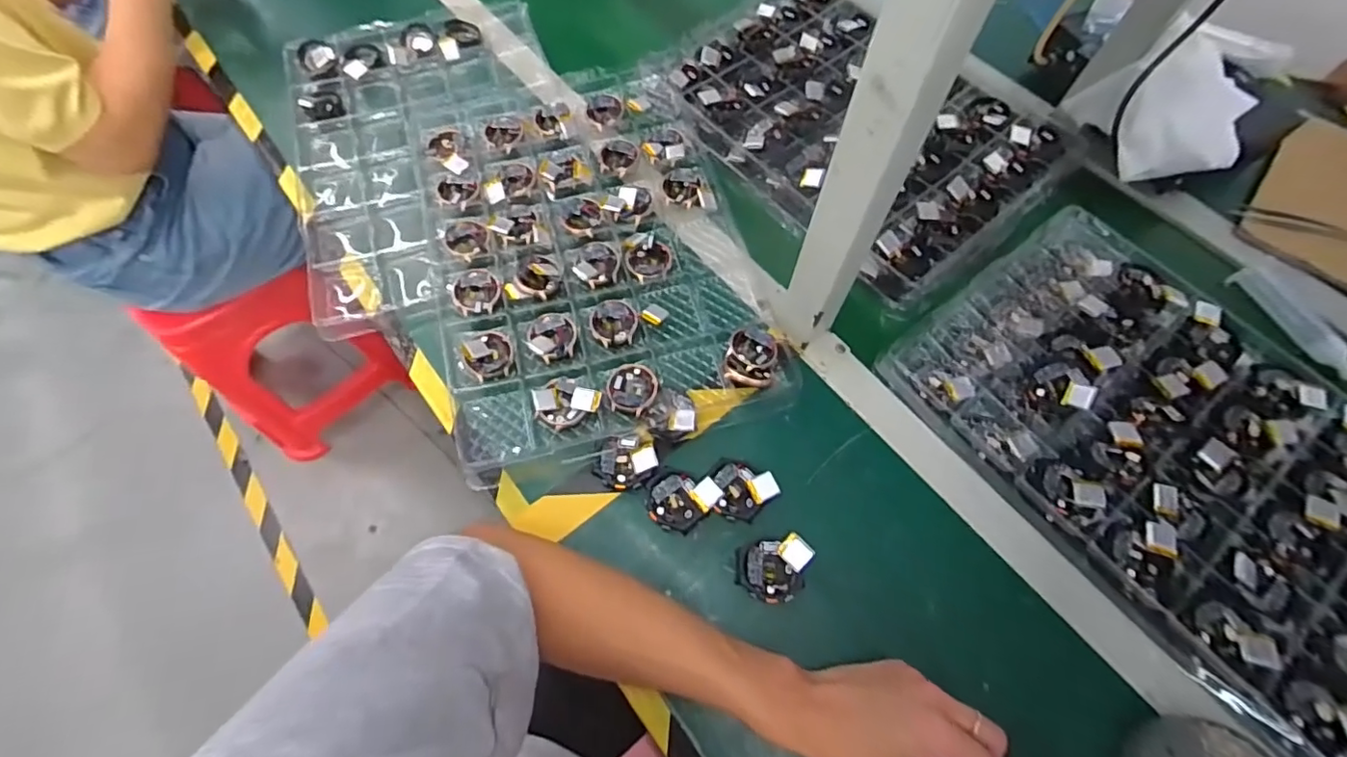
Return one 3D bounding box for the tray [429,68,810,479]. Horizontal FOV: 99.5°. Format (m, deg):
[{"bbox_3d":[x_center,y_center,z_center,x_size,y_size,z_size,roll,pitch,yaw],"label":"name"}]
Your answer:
[{"bbox_3d":[-0.087,-0.138,0.575,0.295,0.030,0.436,-14,66,-6],"label":"tray"}]

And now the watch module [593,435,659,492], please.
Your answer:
[{"bbox_3d":[-0.039,0.071,0.486,0.051,0.012,0.046,8,66,4],"label":"watch module"}]

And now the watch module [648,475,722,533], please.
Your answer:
[{"bbox_3d":[0.007,0.100,0.474,0.045,0.007,0.055,42,72,17],"label":"watch module"}]

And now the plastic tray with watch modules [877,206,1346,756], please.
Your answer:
[{"bbox_3d":[0.429,0.047,0.481,0.286,0.033,0.414,-35,70,-14],"label":"plastic tray with watch modules"}]

